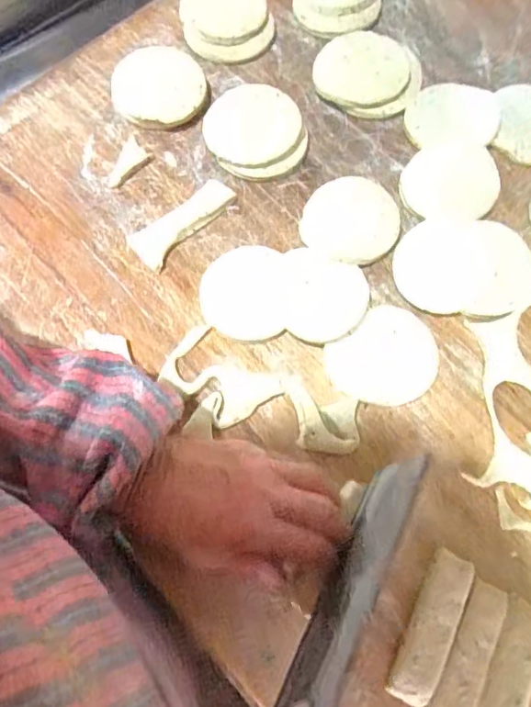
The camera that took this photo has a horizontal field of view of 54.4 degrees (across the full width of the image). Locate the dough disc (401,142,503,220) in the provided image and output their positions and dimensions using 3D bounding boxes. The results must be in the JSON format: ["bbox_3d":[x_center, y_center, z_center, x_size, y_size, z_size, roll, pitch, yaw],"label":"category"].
[{"bbox_3d":[0.150,-0.136,0.410,0.078,0.004,0.064,-13,73,-2],"label":"dough disc"}]

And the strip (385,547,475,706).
[{"bbox_3d":[0.105,0.172,0.326,0.026,0.009,0.090,25,75,9],"label":"strip"}]

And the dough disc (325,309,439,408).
[{"bbox_3d":[0.089,0.004,0.379,0.079,0.009,0.067,-39,75,-9],"label":"dough disc"}]

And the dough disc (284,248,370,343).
[{"bbox_3d":[0.046,-0.043,0.390,0.061,0.013,0.070,0,73,2],"label":"dough disc"}]

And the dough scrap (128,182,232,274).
[{"bbox_3d":[-0.066,-0.106,0.410,0.088,0.009,0.036,-41,76,-10],"label":"dough scrap"}]

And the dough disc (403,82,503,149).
[{"bbox_3d":[0.157,-0.200,0.437,0.077,0.012,0.059,-4,73,1],"label":"dough disc"}]

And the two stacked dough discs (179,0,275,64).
[{"bbox_3d":[-0.036,-0.305,0.469,0.077,0.023,0.083,-11,73,-1],"label":"two stacked dough discs"}]

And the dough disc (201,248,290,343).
[{"bbox_3d":[-0.015,-0.047,0.395,0.070,0.013,0.071,-1,73,2],"label":"dough disc"}]

